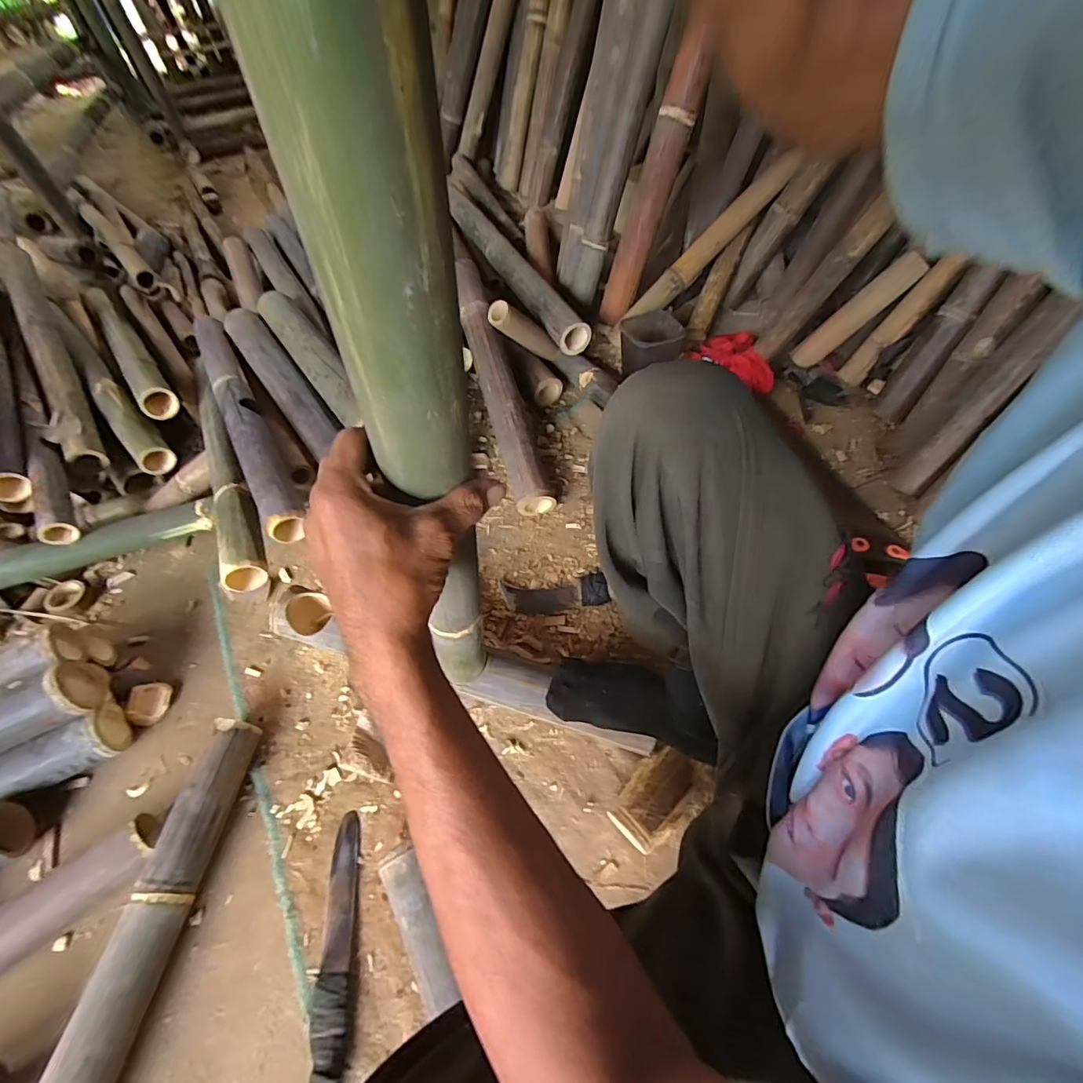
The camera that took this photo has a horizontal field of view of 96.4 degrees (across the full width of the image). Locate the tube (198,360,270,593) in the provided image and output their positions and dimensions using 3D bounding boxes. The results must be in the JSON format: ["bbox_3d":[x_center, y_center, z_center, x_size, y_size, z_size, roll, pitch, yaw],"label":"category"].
[{"bbox_3d":[-0.569,-0.154,0.872,0.069,0.052,0.595,-24,56,-13],"label":"tube"}]

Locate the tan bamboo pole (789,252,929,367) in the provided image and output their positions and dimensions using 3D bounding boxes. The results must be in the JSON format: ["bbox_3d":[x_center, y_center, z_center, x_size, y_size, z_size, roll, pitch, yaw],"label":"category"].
[{"bbox_3d":[0.671,-0.483,1.038,0.270,0.046,0.057,-41,47,31],"label":"tan bamboo pole"}]

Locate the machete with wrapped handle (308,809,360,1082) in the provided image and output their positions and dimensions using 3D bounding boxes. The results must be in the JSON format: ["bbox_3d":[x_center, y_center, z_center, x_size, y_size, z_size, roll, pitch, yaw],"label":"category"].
[{"bbox_3d":[-0.232,0.450,0.542,0.035,0.028,0.254,-10,54,-3],"label":"machete with wrapped handle"}]

